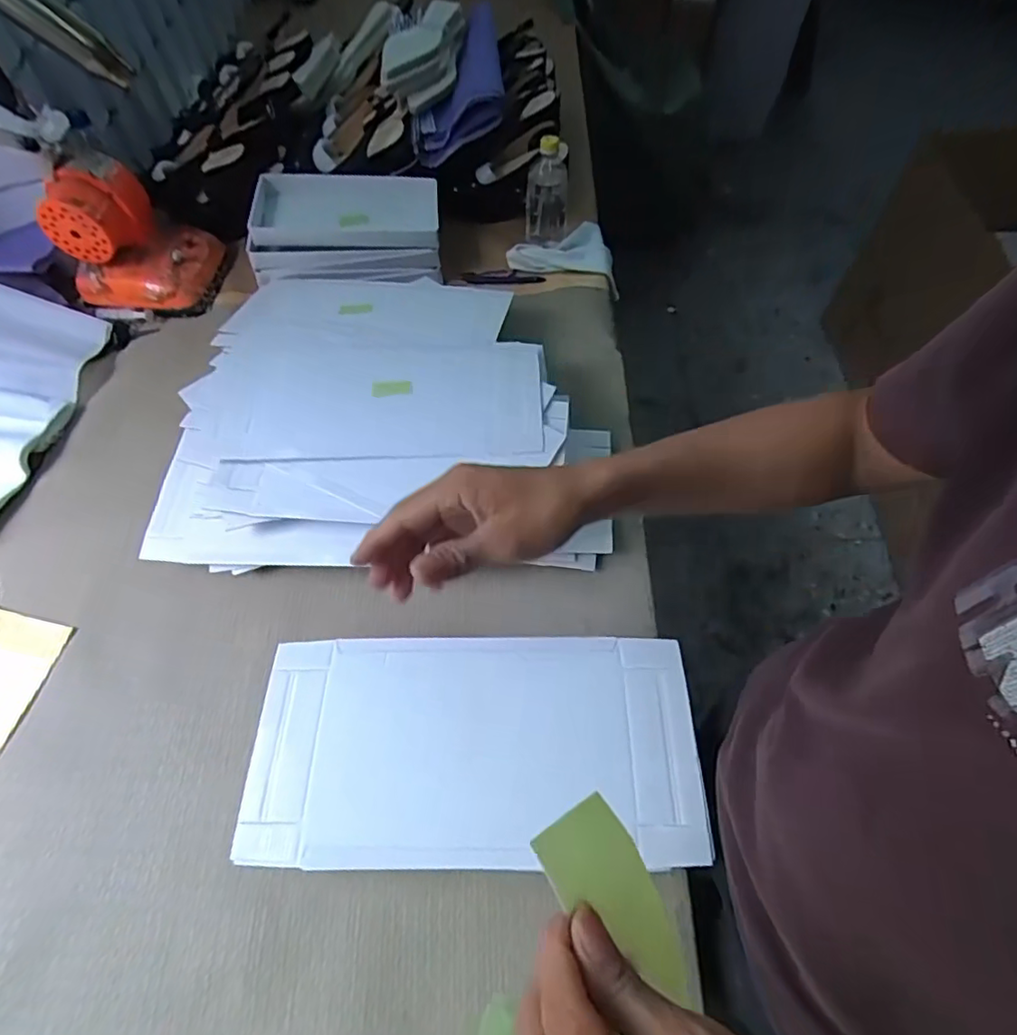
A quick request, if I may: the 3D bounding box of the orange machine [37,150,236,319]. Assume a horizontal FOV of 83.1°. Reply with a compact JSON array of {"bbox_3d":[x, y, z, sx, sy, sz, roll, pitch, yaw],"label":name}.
[{"bbox_3d":[-0.619,-0.470,0.951,0.205,0.186,0.173,7,61,4],"label":"orange machine"}]

